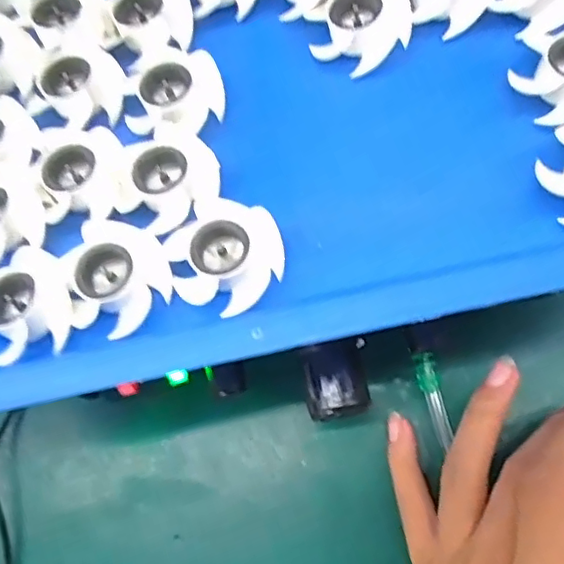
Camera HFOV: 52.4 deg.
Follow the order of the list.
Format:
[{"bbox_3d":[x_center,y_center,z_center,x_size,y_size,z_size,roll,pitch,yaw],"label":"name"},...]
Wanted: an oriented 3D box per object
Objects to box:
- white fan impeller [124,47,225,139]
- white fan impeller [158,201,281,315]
[{"bbox_3d":[-0.047,-0.079,0.248,0.038,0.018,0.043,19,73,13],"label":"white fan impeller"},{"bbox_3d":[-0.022,-0.011,0.220,0.043,0.015,0.041,-44,71,-10],"label":"white fan impeller"}]

